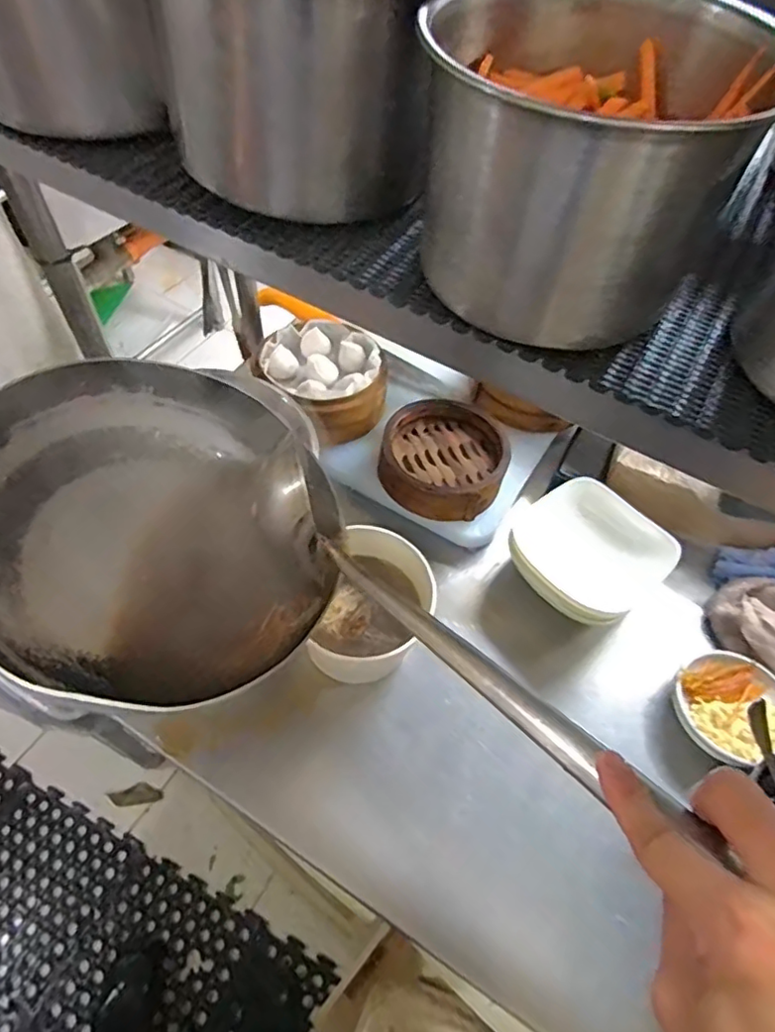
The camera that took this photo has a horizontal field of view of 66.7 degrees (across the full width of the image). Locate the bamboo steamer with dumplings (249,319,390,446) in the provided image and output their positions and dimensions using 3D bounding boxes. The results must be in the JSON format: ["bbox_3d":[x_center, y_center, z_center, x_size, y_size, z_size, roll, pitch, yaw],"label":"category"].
[{"bbox_3d":[-0.083,-0.171,0.741,0.143,0.067,0.156,-23,60,-19],"label":"bamboo steamer with dumplings"}]

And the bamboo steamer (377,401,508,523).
[{"bbox_3d":[0.069,-0.073,0.695,0.141,0.049,0.144,2,55,-3],"label":"bamboo steamer"}]

